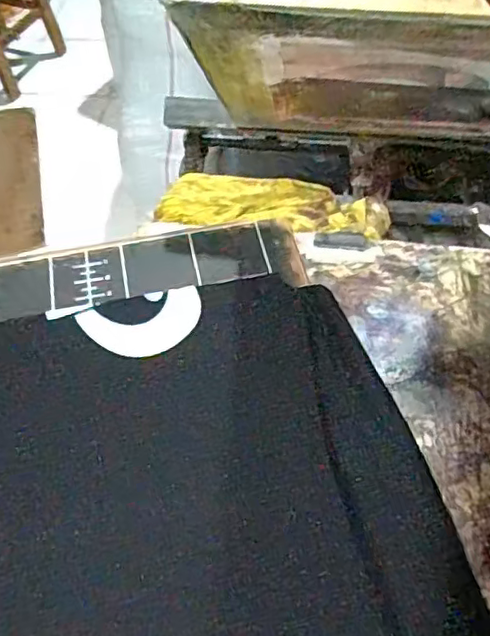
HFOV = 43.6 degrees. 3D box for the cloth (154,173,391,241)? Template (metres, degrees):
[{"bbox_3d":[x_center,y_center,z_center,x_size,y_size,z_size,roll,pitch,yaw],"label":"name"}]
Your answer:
[{"bbox_3d":[0.044,-0.176,0.961,0.363,0.036,0.139,1,55,0],"label":"cloth"}]

